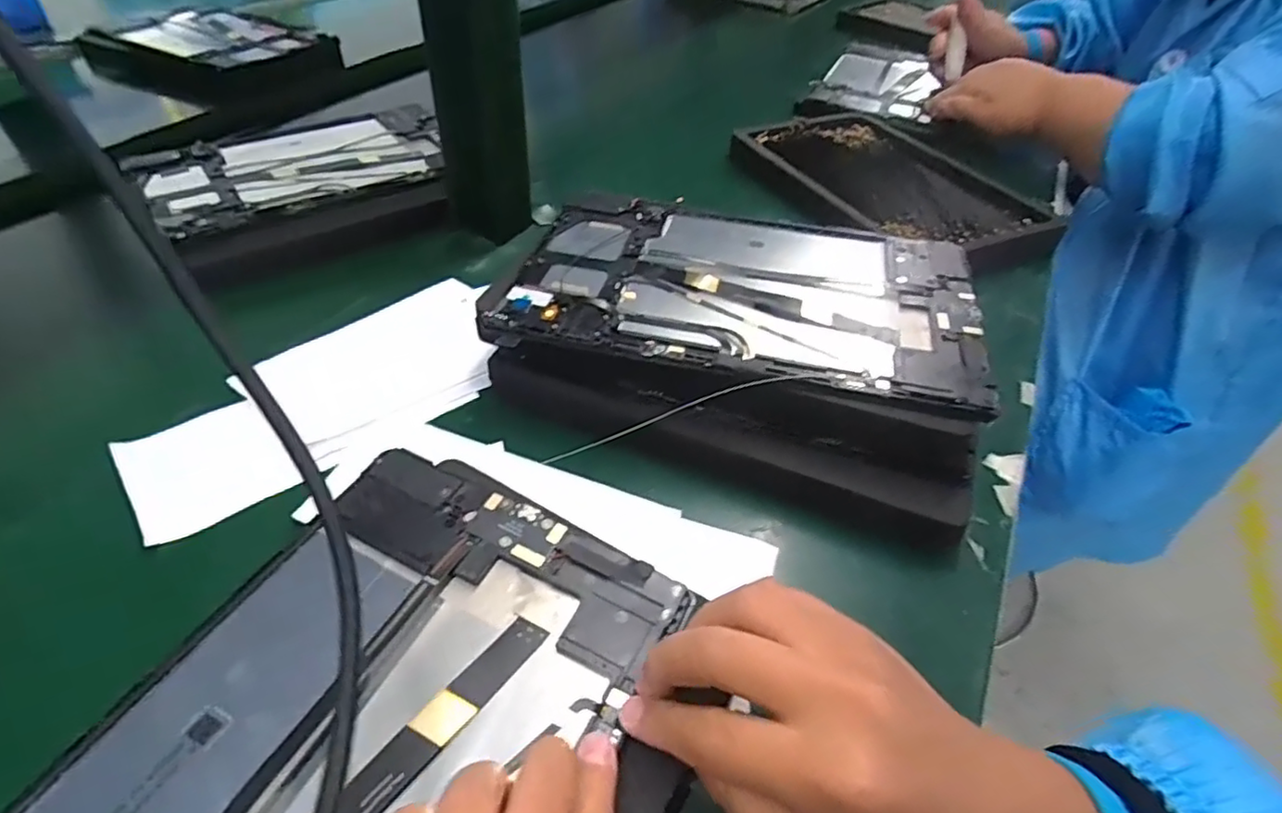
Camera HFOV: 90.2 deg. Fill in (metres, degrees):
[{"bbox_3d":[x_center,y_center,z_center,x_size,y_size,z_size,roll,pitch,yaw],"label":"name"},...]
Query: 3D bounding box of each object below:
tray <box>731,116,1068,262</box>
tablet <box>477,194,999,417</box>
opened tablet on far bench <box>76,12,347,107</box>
[{"bbox_3d":[0.203,-0.185,0.525,0.160,0.023,0.247,-18,47,-21],"label":"tray"},{"bbox_3d":[0.054,-0.069,0.347,0.240,0.009,0.153,10,44,8],"label":"tablet"},{"bbox_3d":[-0.461,-0.388,0.699,0.237,0.034,0.177,26,49,19],"label":"opened tablet on far bench"}]

